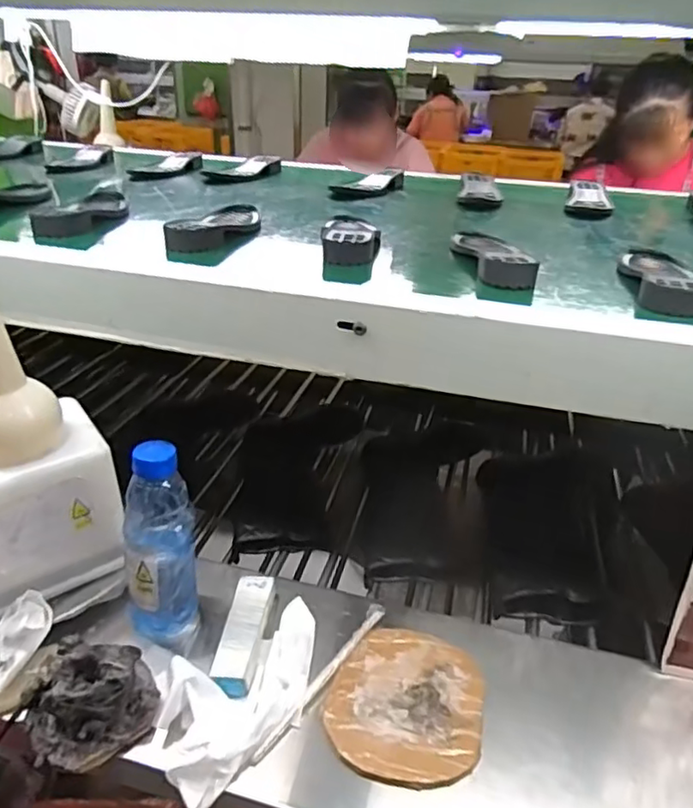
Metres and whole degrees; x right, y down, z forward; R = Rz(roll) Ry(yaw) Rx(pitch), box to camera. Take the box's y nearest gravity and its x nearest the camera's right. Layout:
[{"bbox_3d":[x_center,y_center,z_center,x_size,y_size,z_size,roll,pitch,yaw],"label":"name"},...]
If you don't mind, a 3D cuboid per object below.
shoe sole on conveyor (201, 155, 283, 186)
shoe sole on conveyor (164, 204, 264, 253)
[{"bbox_3d":[-0.203,-0.451,1.155,0.077,0.027,0.185,20,36,31],"label":"shoe sole on conveyor"},{"bbox_3d":[-0.160,-0.233,0.778,0.069,0.034,0.198,8,32,14],"label":"shoe sole on conveyor"}]

